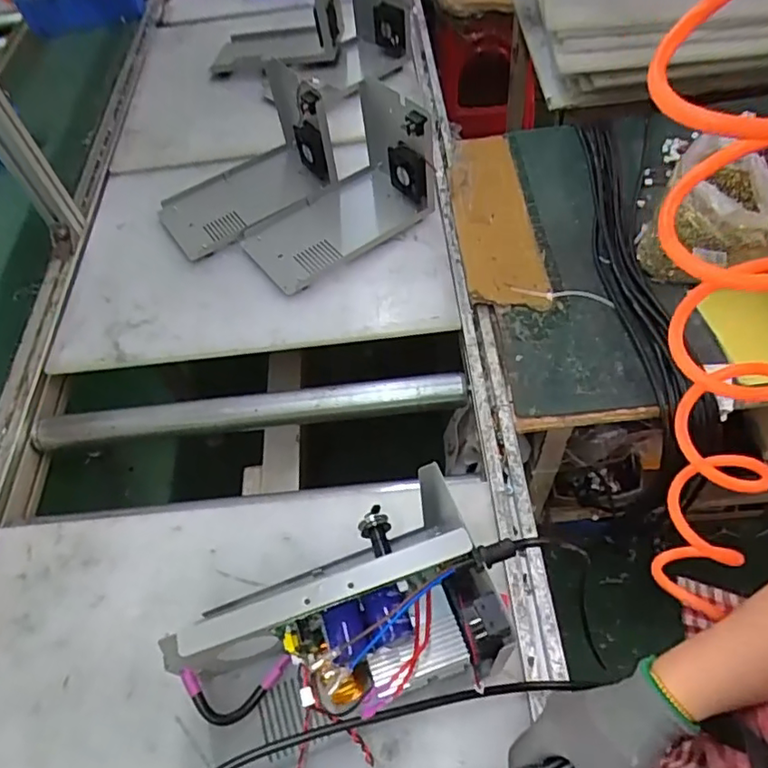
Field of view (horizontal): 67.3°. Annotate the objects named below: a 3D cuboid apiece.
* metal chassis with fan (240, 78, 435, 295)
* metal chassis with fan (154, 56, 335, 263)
[{"bbox_3d":[-0.080,-0.295,0.867,0.285,0.159,0.161,-33,61,-15],"label":"metal chassis with fan"},{"bbox_3d":[-0.240,-0.364,0.916,0.275,0.183,0.165,-27,60,-12],"label":"metal chassis with fan"}]

